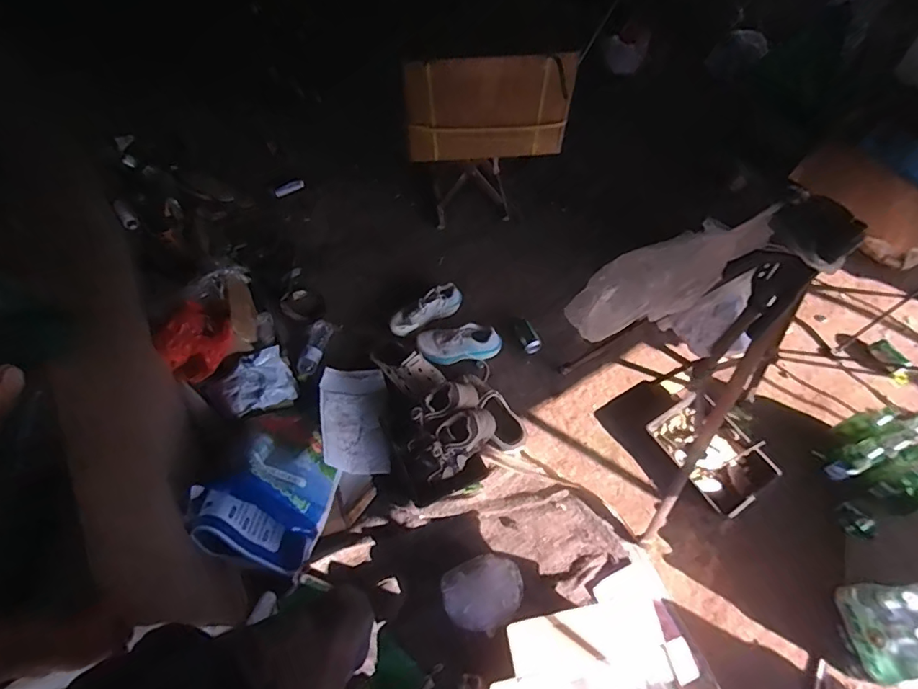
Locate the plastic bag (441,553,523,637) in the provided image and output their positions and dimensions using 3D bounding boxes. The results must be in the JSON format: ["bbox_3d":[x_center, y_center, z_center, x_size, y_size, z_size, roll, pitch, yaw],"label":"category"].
[{"bbox_3d":[0.064,0.637,1.290,0.201,0.038,0.168,-26,61,-11],"label":"plastic bag"}]

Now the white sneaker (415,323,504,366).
[{"bbox_3d":[0.002,-0.006,1.678,0.266,0.098,0.108,-9,59,-2],"label":"white sneaker"}]

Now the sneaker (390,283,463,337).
[{"bbox_3d":[-0.120,-0.120,1.758,0.263,0.112,0.097,-28,61,-13],"label":"sneaker"}]

